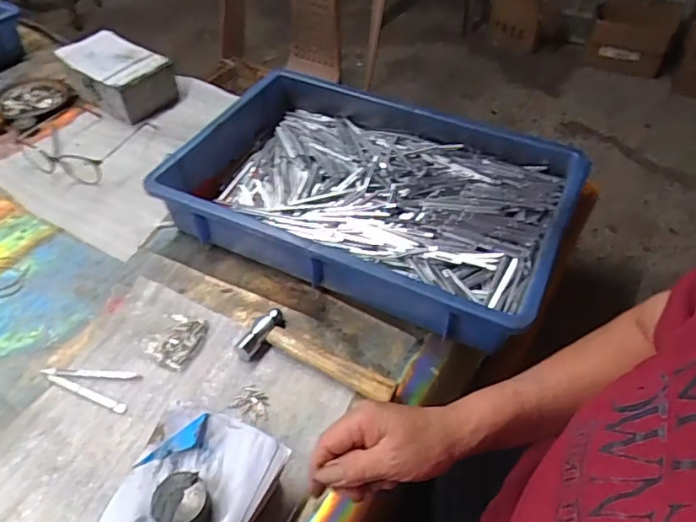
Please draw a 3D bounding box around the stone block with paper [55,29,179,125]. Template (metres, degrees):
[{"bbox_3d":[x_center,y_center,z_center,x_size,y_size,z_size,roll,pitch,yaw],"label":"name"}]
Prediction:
[{"bbox_3d":[-0.360,-0.292,0.836,0.153,0.074,0.096,26,52,22],"label":"stone block with paper"}]

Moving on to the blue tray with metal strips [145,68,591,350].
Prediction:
[{"bbox_3d":[0.026,-0.077,0.634,0.427,0.088,0.280,21,50,18],"label":"blue tray with metal strips"}]

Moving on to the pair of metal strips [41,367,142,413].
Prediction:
[{"bbox_3d":[-0.243,0.111,0.509,0.095,0.004,0.040,17,49,15],"label":"pair of metal strips"}]

